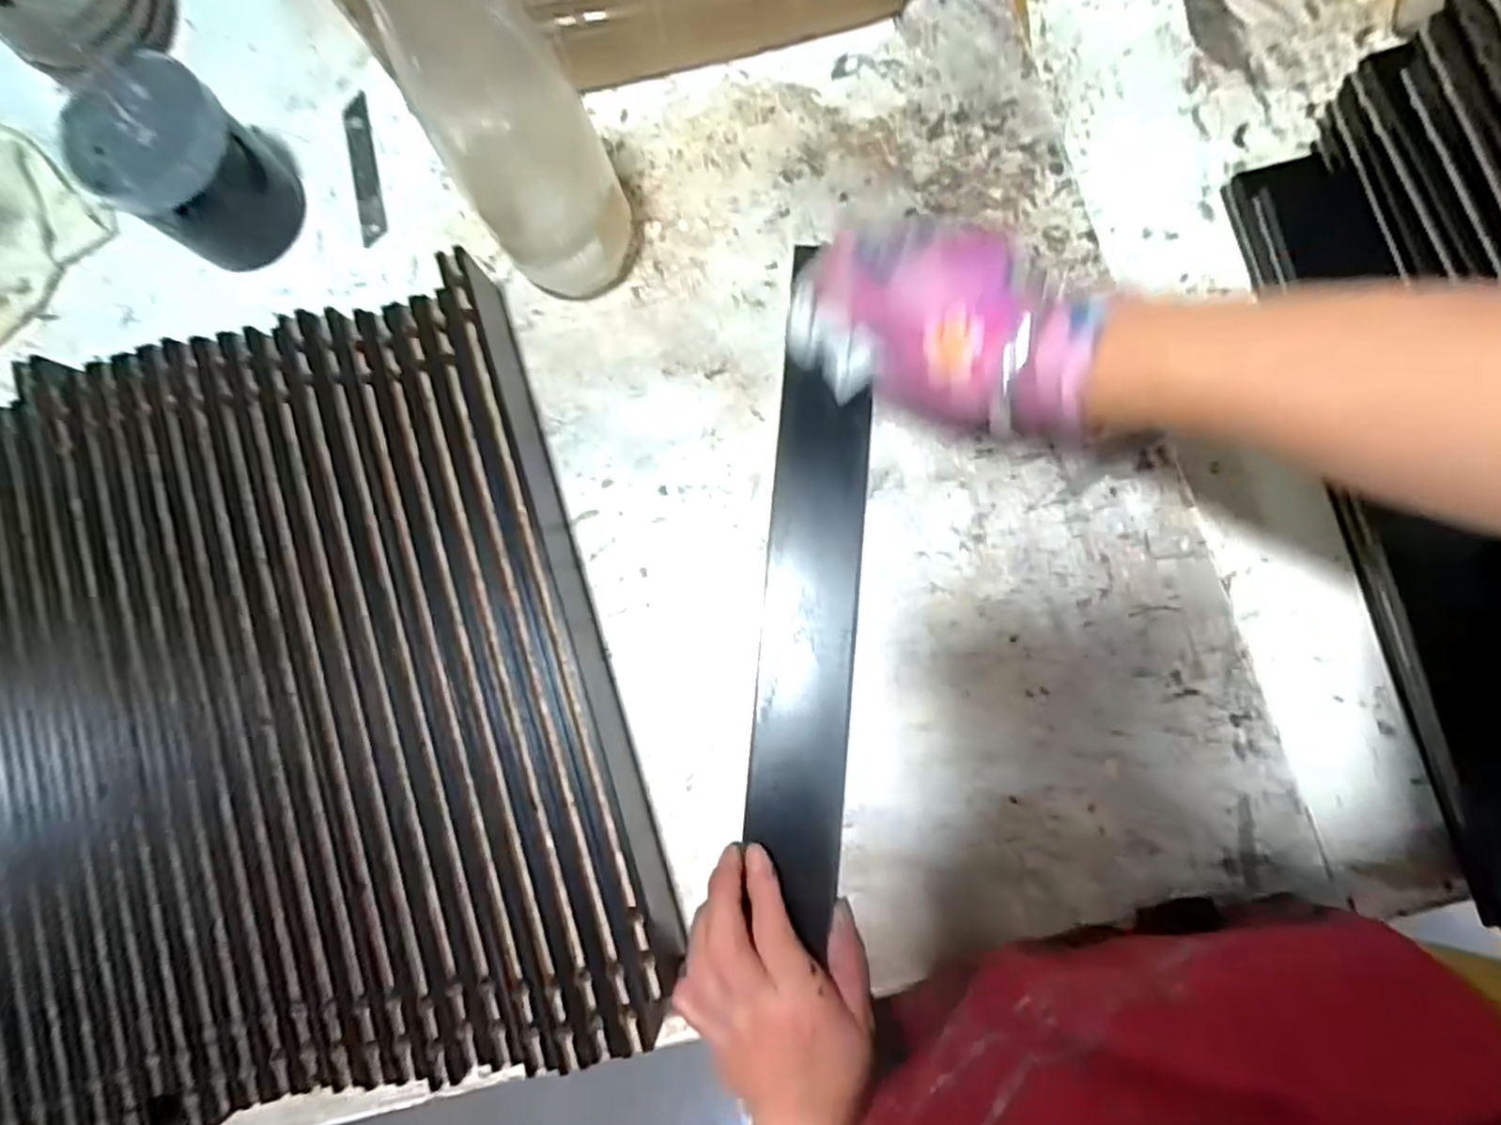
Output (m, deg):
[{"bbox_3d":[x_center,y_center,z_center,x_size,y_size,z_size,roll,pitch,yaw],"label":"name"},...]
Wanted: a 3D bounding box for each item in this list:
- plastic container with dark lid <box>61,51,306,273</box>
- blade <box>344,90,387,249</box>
[{"bbox_3d":[-0.324,-0.228,0.401,0.085,0.078,0.080,32,87,6],"label":"plastic container with dark lid"},{"bbox_3d":[-0.243,-0.249,0.433,0.016,0.004,0.100,-12,84,2],"label":"blade"}]

